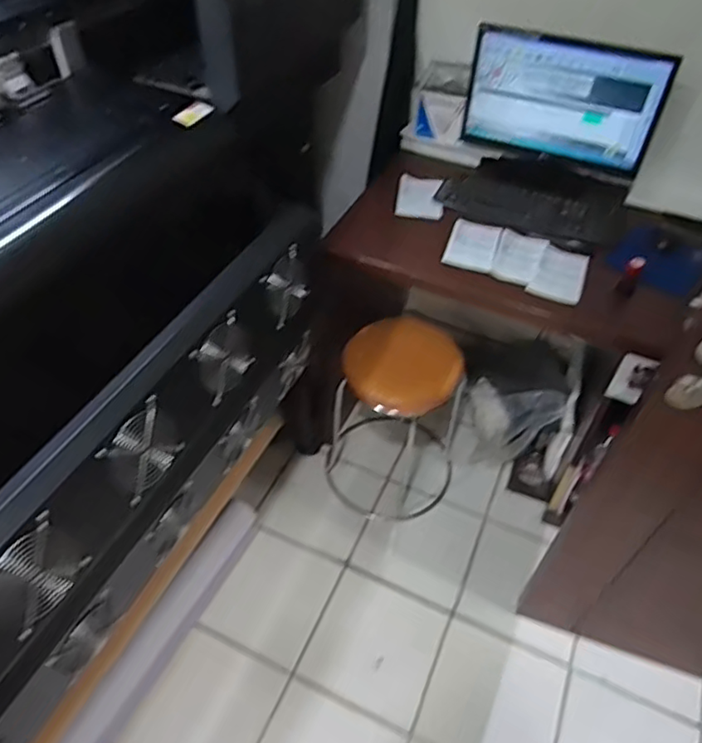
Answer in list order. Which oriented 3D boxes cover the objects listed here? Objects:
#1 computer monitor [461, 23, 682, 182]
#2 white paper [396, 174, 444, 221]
[{"bbox_3d":[0.491,-0.623,1.419,0.435,0.274,0.069,20,50,14],"label":"computer monitor"},{"bbox_3d":[0.174,-0.437,1.503,0.113,0.009,0.177,8,49,4],"label":"white paper"}]

